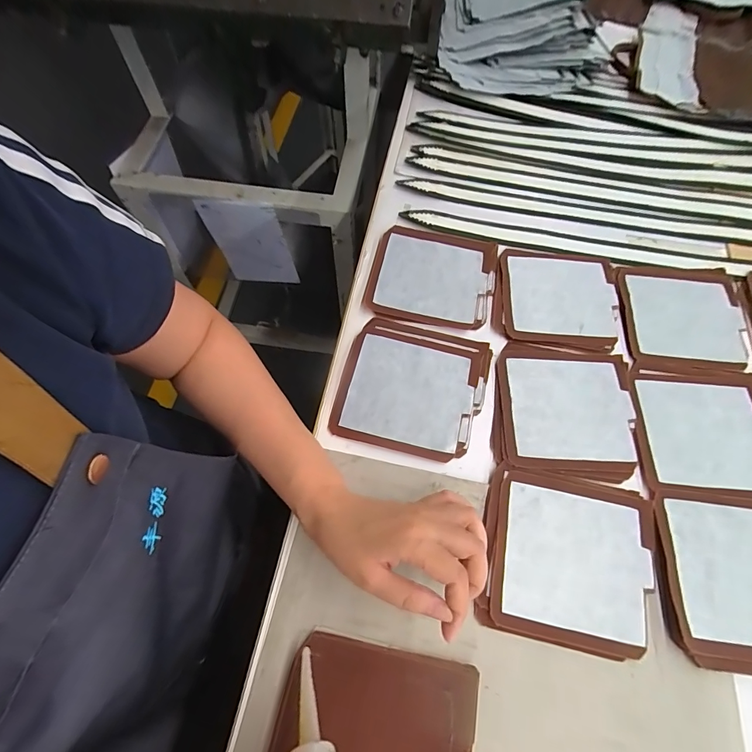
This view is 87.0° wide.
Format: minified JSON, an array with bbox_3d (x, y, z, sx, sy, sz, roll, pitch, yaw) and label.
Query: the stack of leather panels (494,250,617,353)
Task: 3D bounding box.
[{"bbox_3d":[0.210,-0.094,0.463,0.133,0.012,0.132,9,65,6],"label":"stack of leather panels"}]

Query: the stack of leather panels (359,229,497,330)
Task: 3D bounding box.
[{"bbox_3d":[0.066,-0.118,0.470,0.142,0.009,0.131,11,65,6],"label":"stack of leather panels"}]

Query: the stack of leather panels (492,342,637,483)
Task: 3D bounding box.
[{"bbox_3d":[0.191,0.032,0.405,0.134,0.008,0.138,8,64,5],"label":"stack of leather panels"}]

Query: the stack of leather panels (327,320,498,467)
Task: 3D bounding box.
[{"bbox_3d":[0.038,0.010,0.408,0.143,0.008,0.139,13,65,7],"label":"stack of leather panels"}]

